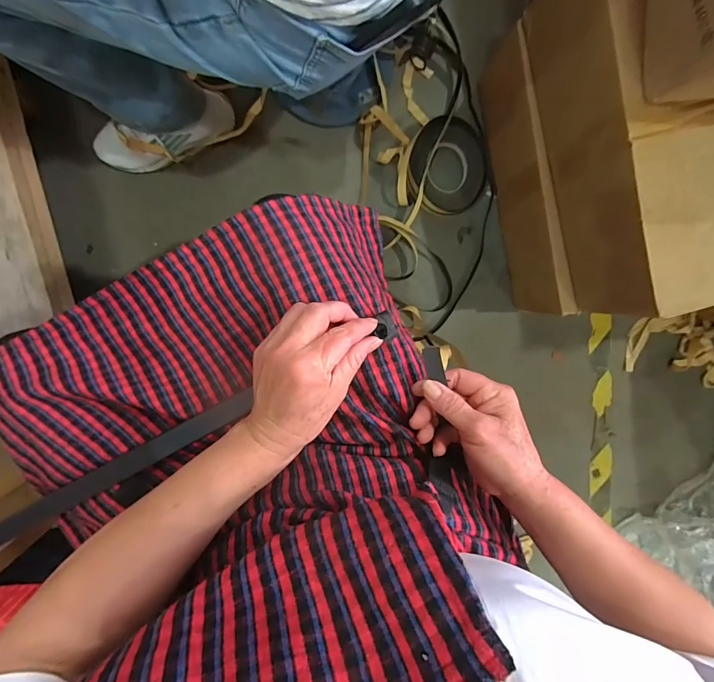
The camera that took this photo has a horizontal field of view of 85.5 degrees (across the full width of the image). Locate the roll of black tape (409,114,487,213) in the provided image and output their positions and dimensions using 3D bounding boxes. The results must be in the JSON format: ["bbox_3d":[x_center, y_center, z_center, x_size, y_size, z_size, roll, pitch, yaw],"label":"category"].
[{"bbox_3d":[0.169,-0.323,0.704,0.147,0.024,0.149,0,98,-3],"label":"roll of black tape"}]

